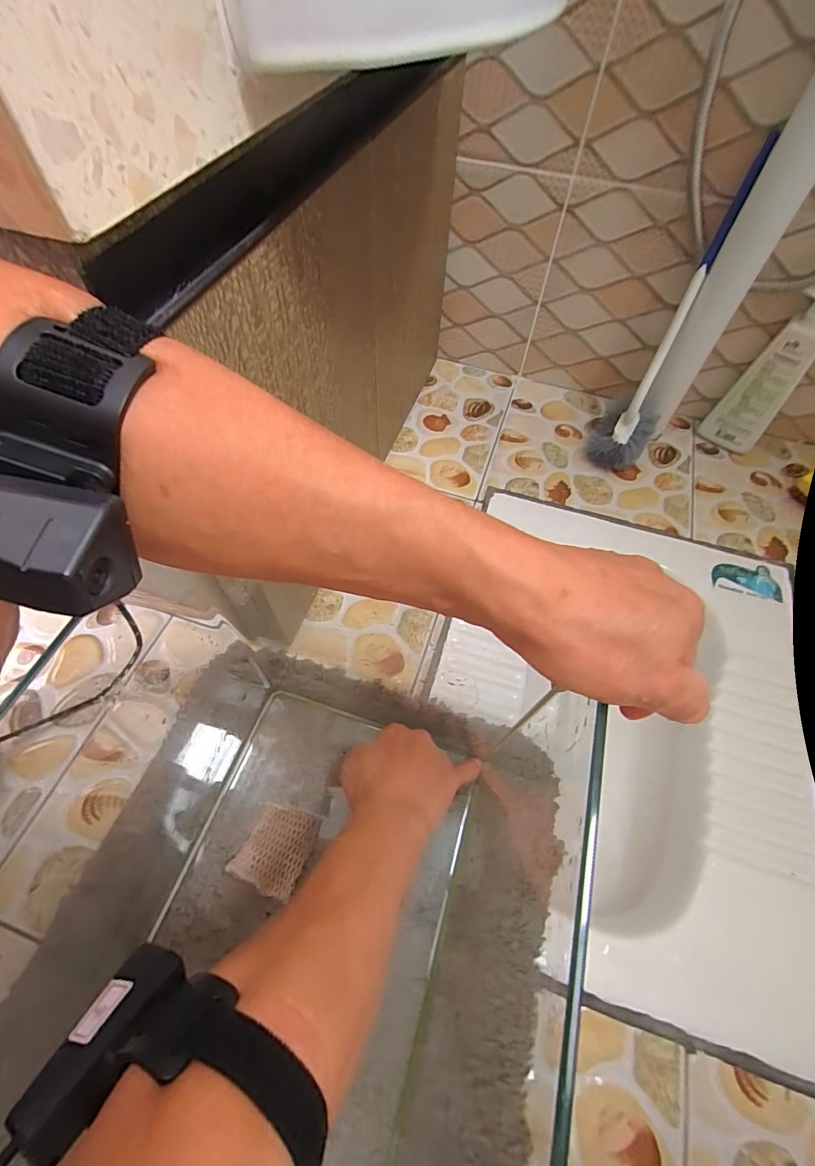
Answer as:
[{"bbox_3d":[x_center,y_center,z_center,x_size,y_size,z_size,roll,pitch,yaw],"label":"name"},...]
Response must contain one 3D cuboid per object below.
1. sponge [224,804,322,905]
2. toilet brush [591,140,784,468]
[{"bbox_3d":[-0.116,0.238,0.409,0.057,0.020,0.067,23,60,11],"label":"sponge"},{"bbox_3d":[0.350,-0.325,0.590,0.077,0.368,0.060,25,38,10],"label":"toilet brush"}]

